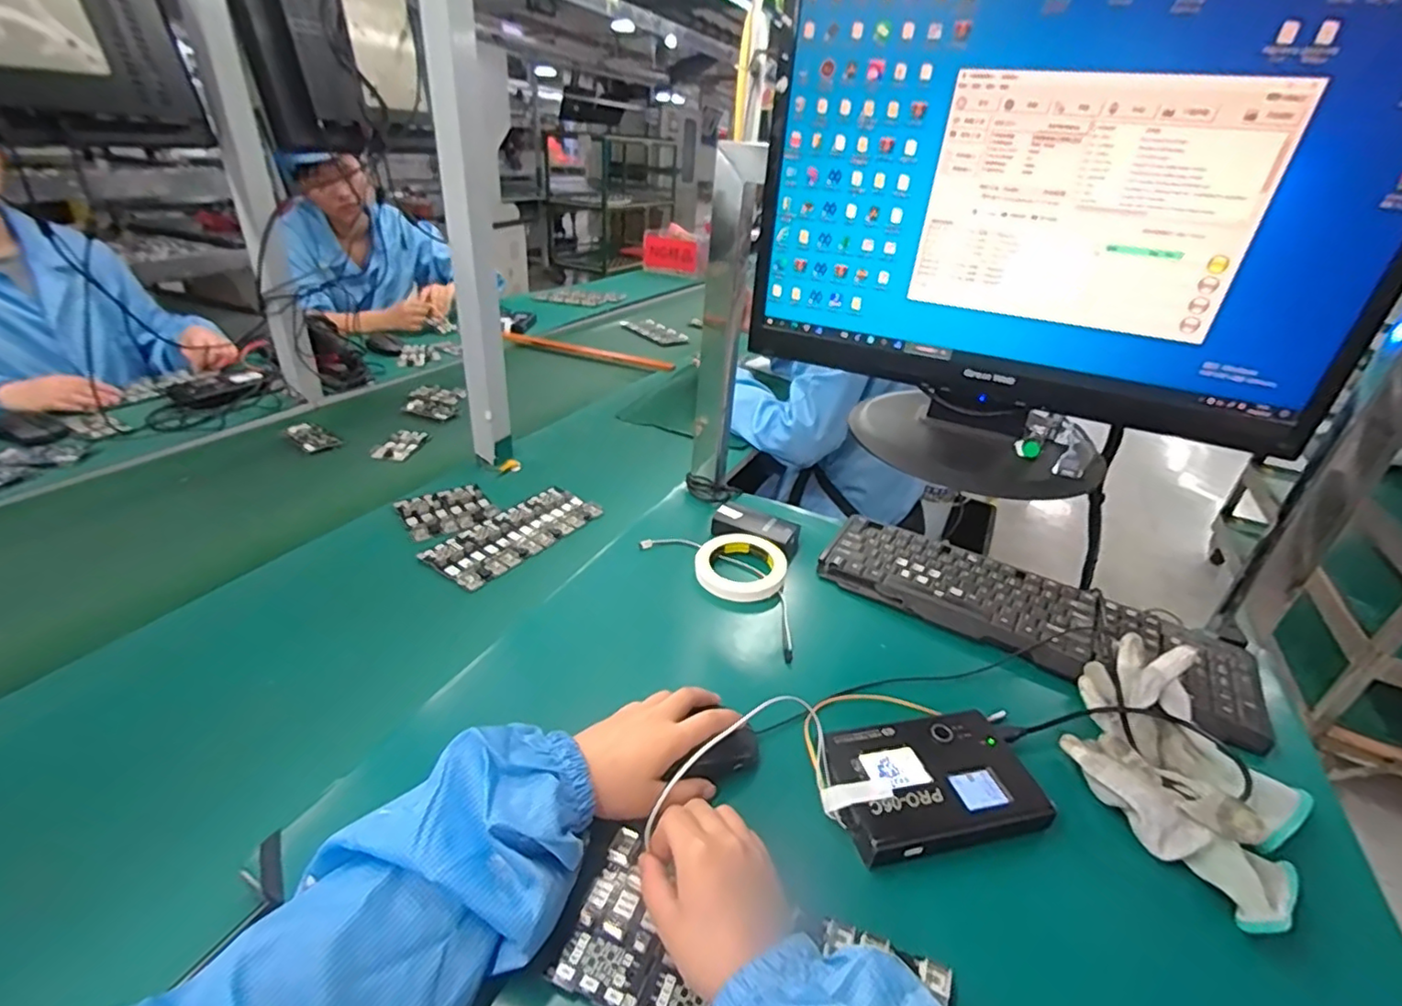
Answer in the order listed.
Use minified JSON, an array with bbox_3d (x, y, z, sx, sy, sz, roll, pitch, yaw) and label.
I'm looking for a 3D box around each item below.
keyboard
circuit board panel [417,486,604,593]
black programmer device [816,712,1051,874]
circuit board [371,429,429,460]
[{"bbox_3d":[0.348,0.117,0.671,0.428,0.024,0.144,20,34,27],"label":"keyboard"},{"bbox_3d":[-0.237,0.038,0.795,0.101,0.012,0.222,22,34,26],"label":"circuit board panel"},{"bbox_3d":[0.178,0.216,0.480,0.170,0.024,0.101,-3,31,-12],"label":"black programmer device"},{"bbox_3d":[-0.497,-0.096,1.010,0.053,0.013,0.102,8,31,6],"label":"circuit board"}]

